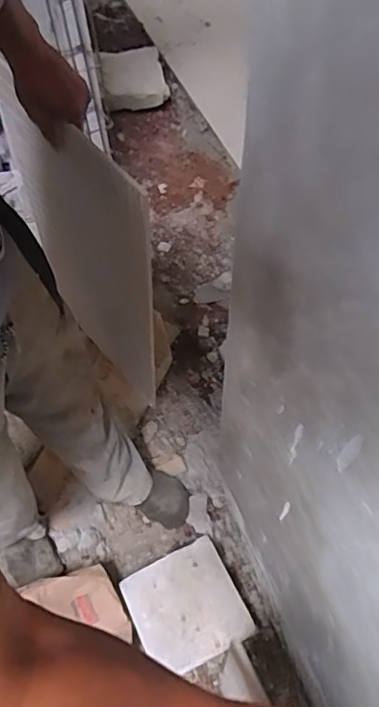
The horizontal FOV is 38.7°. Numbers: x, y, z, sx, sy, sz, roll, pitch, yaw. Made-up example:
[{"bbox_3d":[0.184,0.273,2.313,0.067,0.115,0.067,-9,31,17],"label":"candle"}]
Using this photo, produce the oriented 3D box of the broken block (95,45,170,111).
[{"bbox_3d":[-0.184,-0.902,1.748,0.207,0.075,0.218,-7,76,-13],"label":"broken block"}]

